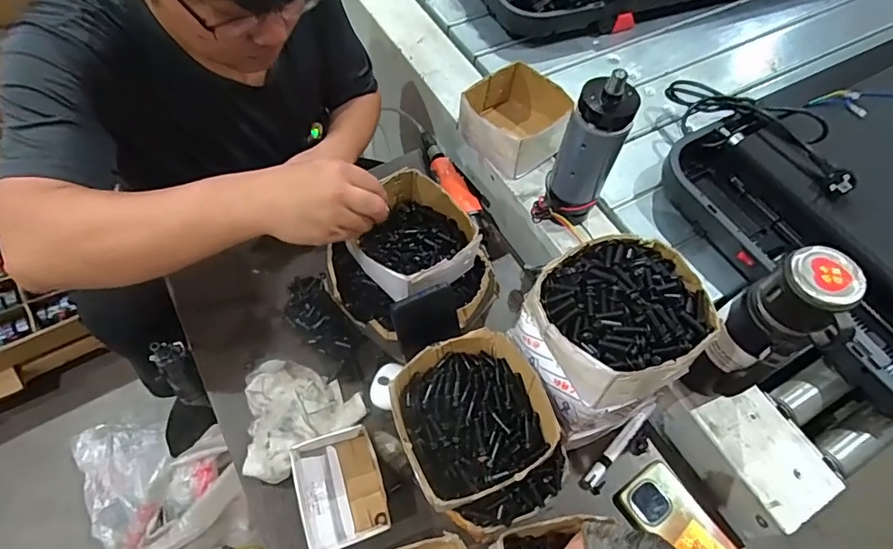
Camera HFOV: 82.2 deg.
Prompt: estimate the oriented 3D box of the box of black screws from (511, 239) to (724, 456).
[{"bbox_3d":[0.169,0.052,0.527,0.156,0.114,0.138,-16,62,-12],"label":"box of black screws"}]

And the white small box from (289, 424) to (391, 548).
[{"bbox_3d":[-0.122,0.245,0.592,0.093,0.058,0.126,-16,62,-12],"label":"white small box"}]

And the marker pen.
[{"bbox_3d":[0.221,0.214,0.652,0.150,0.015,0.016,-40,69,-23],"label":"marker pen"}]

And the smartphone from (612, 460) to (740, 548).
[{"bbox_3d":[0.283,0.308,0.604,0.080,0.017,0.161,-30,65,-19],"label":"smartphone"}]

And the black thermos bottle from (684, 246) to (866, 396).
[{"bbox_3d":[0.327,0.067,0.546,0.064,0.242,0.078,-24,63,-16],"label":"black thermos bottle"}]

